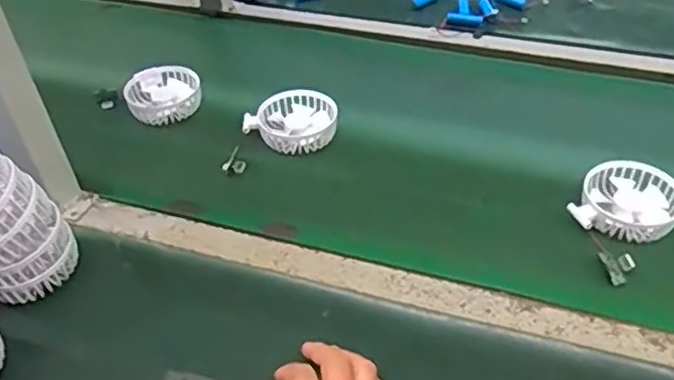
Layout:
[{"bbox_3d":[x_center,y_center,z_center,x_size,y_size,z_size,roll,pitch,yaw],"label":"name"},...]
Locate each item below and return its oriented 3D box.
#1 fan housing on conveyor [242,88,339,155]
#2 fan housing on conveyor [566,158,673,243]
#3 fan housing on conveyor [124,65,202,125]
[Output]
[{"bbox_3d":[-0.050,-0.074,0.762,0.105,0.039,0.084,-29,47,-23],"label":"fan housing on conveyor"},{"bbox_3d":[0.284,0.012,0.632,0.089,0.027,0.098,21,49,27],"label":"fan housing on conveyor"},{"bbox_3d":[-0.219,-0.116,0.833,0.093,0.051,0.080,-16,43,-11],"label":"fan housing on conveyor"}]

